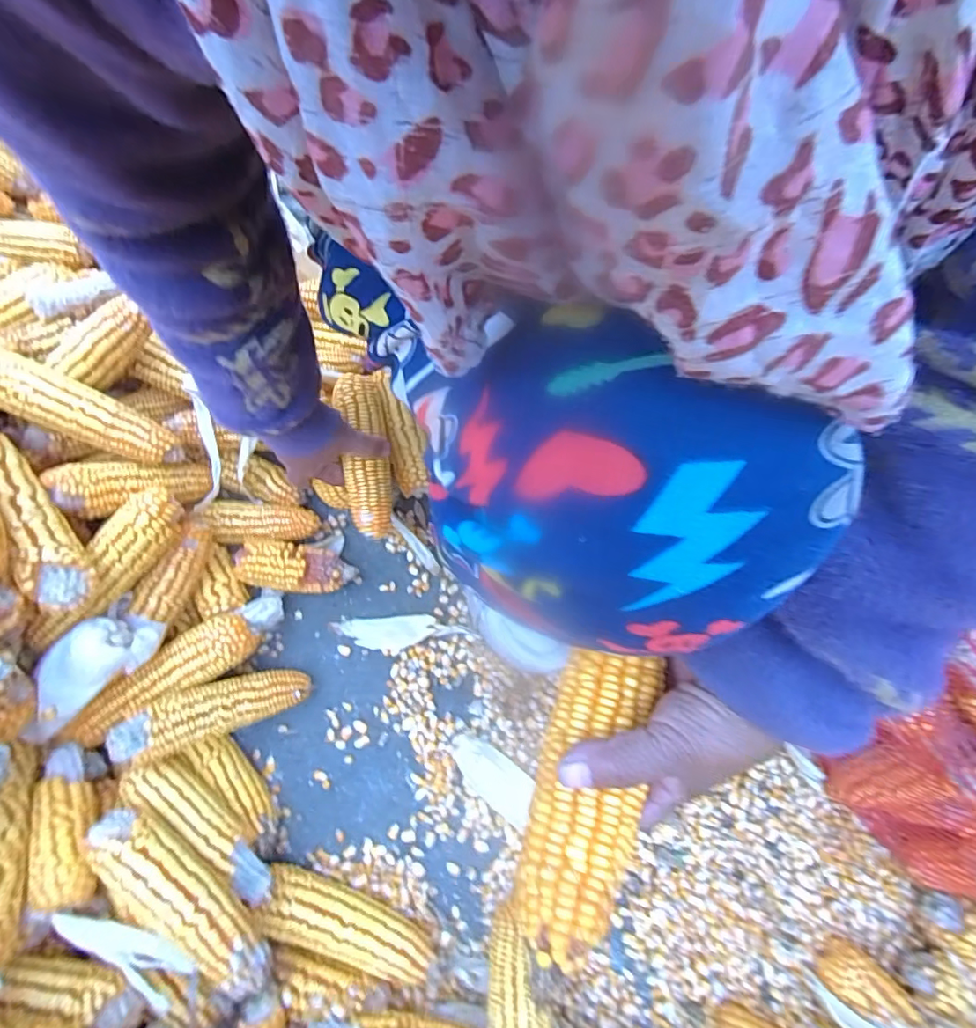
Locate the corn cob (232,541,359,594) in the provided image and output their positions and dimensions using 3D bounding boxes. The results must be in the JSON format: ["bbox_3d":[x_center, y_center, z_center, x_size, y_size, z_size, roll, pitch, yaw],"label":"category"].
[{"bbox_3d":[-0.207,0.058,0.571,0.125,0.050,0.049,3,74,2],"label":"corn cob"}]

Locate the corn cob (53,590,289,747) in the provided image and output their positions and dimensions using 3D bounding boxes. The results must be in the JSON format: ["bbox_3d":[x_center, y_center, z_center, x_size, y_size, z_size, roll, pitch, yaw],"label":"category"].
[{"bbox_3d":[-0.292,0.147,0.509,0.203,0.049,0.051,-34,76,-25],"label":"corn cob"}]

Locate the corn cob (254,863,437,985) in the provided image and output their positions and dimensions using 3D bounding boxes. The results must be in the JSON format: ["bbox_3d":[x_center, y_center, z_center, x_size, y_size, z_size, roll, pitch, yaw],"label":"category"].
[{"bbox_3d":[-0.122,0.363,0.469,0.160,0.053,0.050,18,75,6],"label":"corn cob"}]

